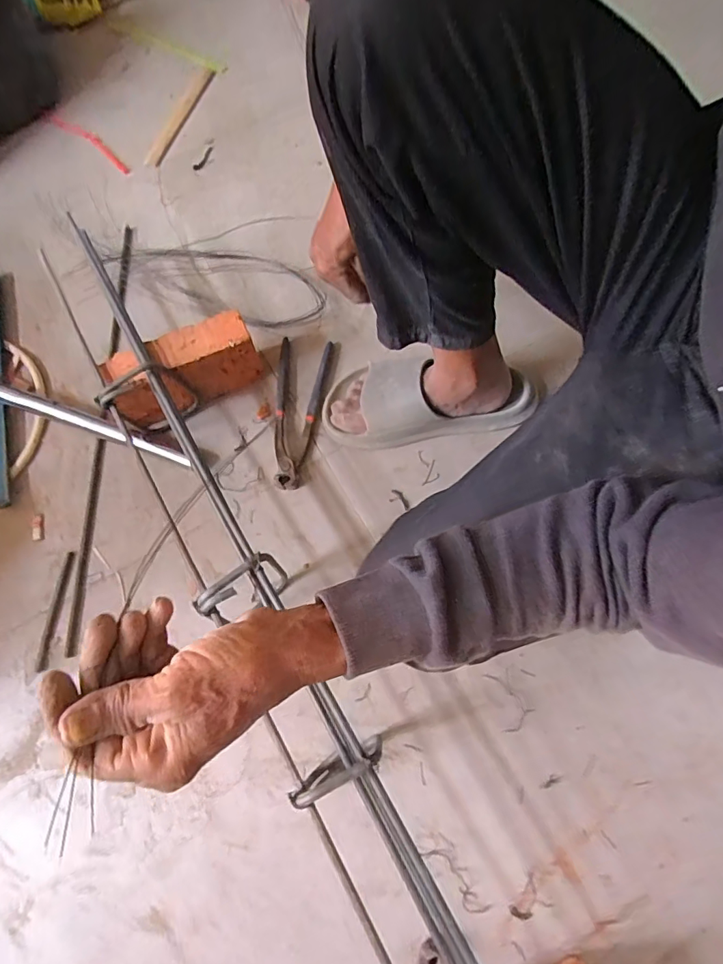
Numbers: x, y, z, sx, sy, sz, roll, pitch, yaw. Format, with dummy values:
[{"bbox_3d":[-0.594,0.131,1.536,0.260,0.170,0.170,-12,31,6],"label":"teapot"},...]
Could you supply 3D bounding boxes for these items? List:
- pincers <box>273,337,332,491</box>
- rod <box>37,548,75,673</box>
[{"bbox_3d":[-0.095,-0.098,0.674,0.074,0.018,0.220,9,72,3],"label":"pincers"},{"bbox_3d":[-0.373,0.156,0.597,0.014,0.011,0.139,7,72,2],"label":"rod"}]

